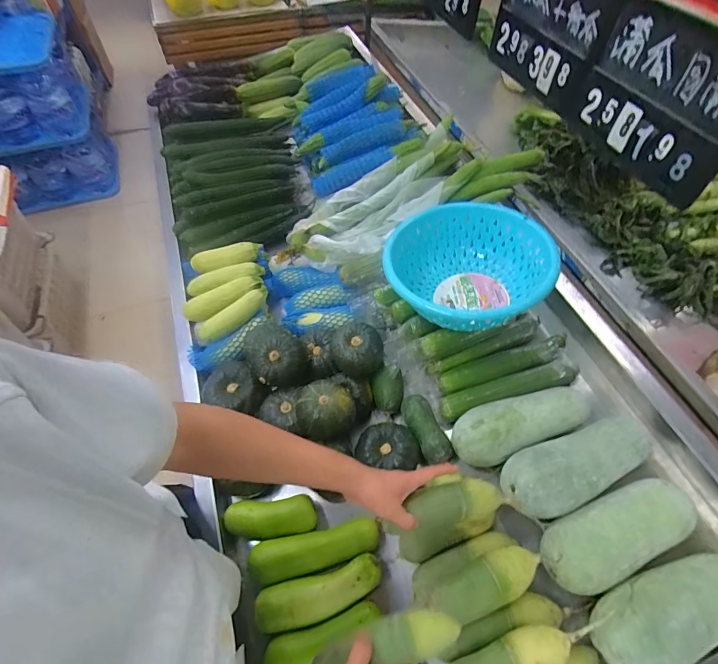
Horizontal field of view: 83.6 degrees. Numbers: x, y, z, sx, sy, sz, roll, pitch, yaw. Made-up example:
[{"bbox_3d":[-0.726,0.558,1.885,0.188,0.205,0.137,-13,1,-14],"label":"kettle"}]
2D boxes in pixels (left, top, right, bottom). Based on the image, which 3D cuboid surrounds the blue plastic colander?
[{"bbox_3d":[0.221,-0.126,0.806,0.279,0.146,0.310,-12,57,-8],"label":"blue plastic colander"}]

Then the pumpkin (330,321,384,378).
[{"bbox_3d":[-0.003,0.037,0.783,0.099,0.062,0.095,-5,57,-4],"label":"pumpkin"}]

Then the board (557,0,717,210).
[{"bbox_3d":[0.473,-0.381,0.654,0.021,0.209,0.315,-16,58,-11],"label":"board"}]

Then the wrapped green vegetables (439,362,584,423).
[{"bbox_3d":[0.296,0.110,0.784,0.282,0.042,0.052,-12,57,-8],"label":"wrapped green vegetables"}]

